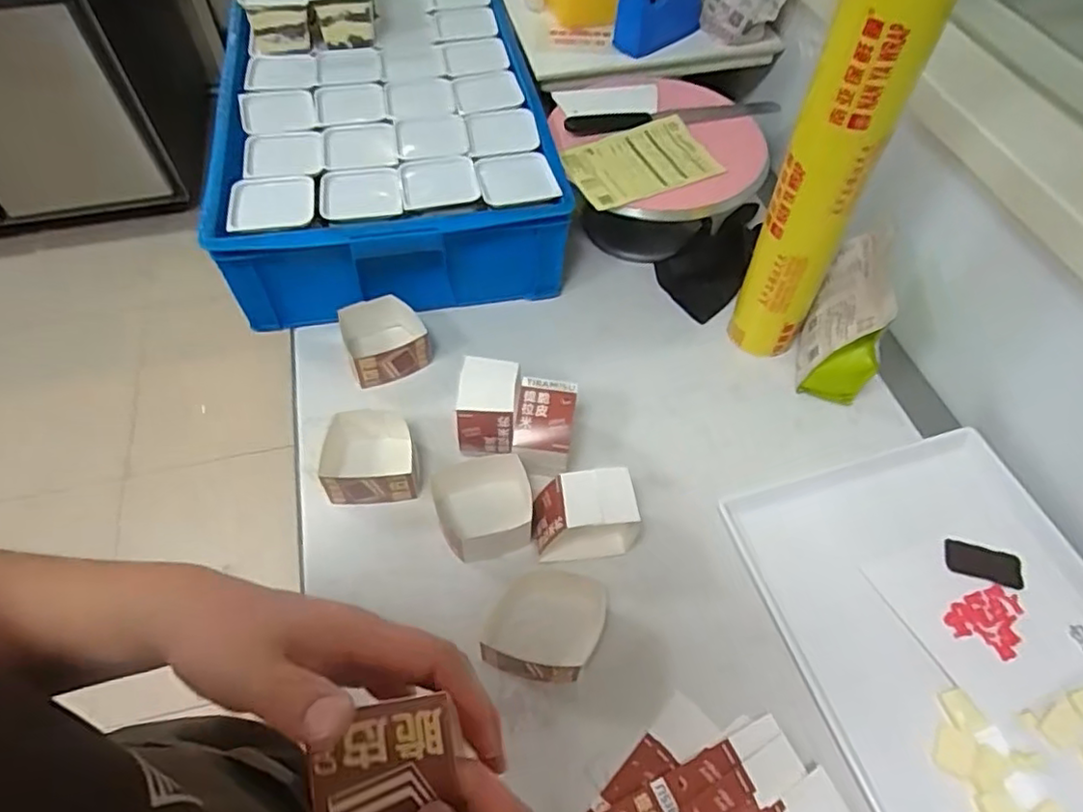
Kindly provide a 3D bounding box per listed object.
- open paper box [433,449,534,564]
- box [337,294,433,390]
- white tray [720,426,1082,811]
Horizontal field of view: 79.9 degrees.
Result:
[{"bbox_3d":[-0.059,0.108,0.680,0.103,0.059,0.098,-11,56,-8],"label":"open paper box"},{"bbox_3d":[-0.193,-0.080,0.810,0.101,0.059,0.093,-17,57,-12],"label":"box"},{"bbox_3d":[0.423,0.237,0.627,0.338,0.015,0.429,-14,57,-10],"label":"white tray"}]

